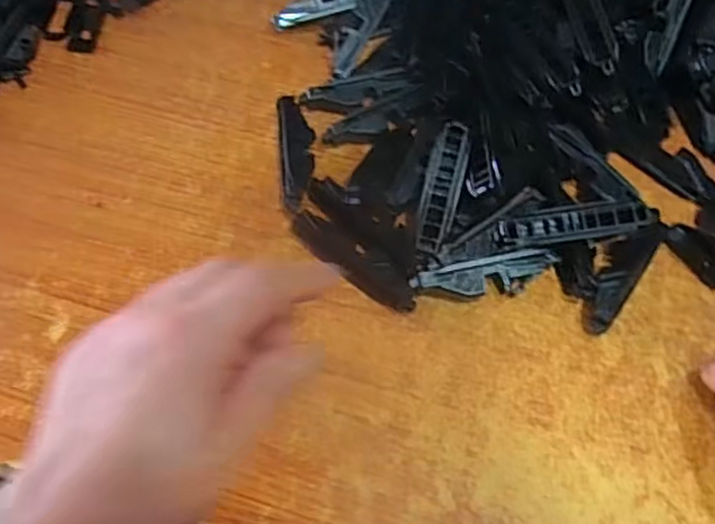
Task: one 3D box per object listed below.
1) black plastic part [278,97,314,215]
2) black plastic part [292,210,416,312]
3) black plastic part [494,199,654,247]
[{"bbox_3d":[-0.035,-0.063,0.397,0.020,0.013,0.080,-5,61,-5],"label":"black plastic part"},{"bbox_3d":[0.000,-0.001,0.364,0.080,0.011,0.023,35,65,16],"label":"black plastic part"},{"bbox_3d":[0.115,-0.020,0.359,0.080,0.010,0.020,-8,73,8],"label":"black plastic part"}]

